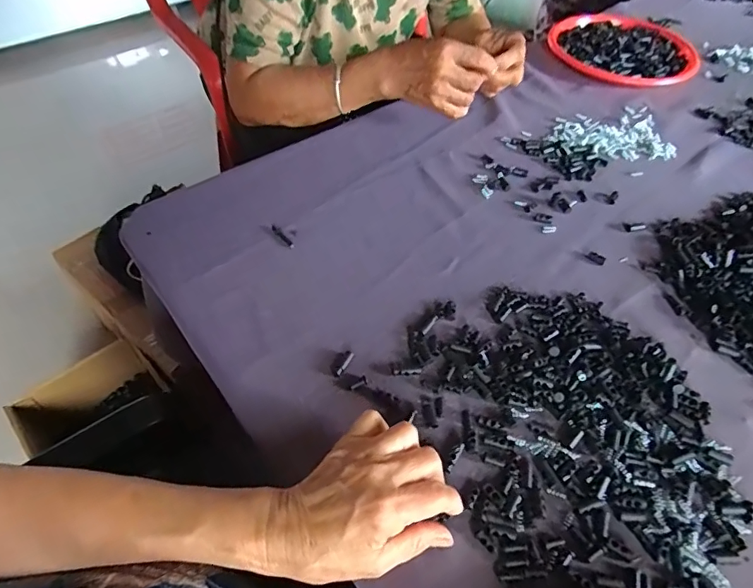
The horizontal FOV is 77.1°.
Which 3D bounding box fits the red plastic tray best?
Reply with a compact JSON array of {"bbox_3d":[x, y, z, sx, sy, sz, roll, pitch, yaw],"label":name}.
[{"bbox_3d":[0.406,-0.398,0.769,0.225,0.028,0.209,-20,56,-18],"label":"red plastic tray"}]

